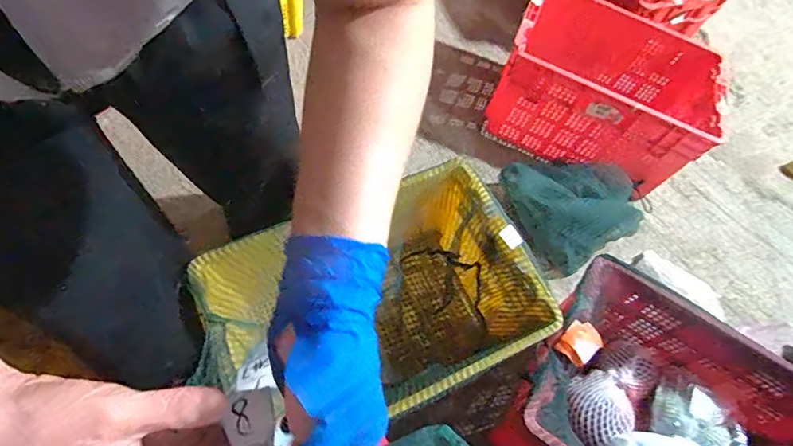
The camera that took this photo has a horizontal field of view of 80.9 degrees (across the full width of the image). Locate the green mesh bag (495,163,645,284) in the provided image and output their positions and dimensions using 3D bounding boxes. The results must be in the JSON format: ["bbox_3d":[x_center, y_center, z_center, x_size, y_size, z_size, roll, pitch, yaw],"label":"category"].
[{"bbox_3d":[0.474,-0.065,1.272,0.361,0.152,0.331,-29,70,-15],"label":"green mesh bag"}]

